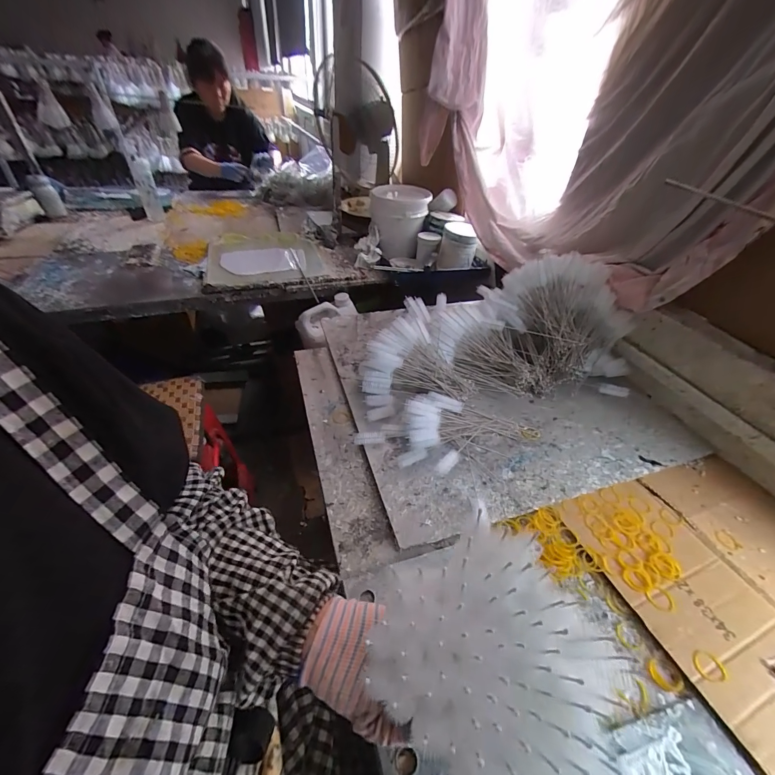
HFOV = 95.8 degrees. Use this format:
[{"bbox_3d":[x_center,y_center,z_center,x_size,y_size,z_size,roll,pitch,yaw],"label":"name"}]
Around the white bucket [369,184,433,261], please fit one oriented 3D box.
[{"bbox_3d":[0.039,-0.581,1.229,0.196,0.188,0.218,0,42,-3],"label":"white bucket"}]

